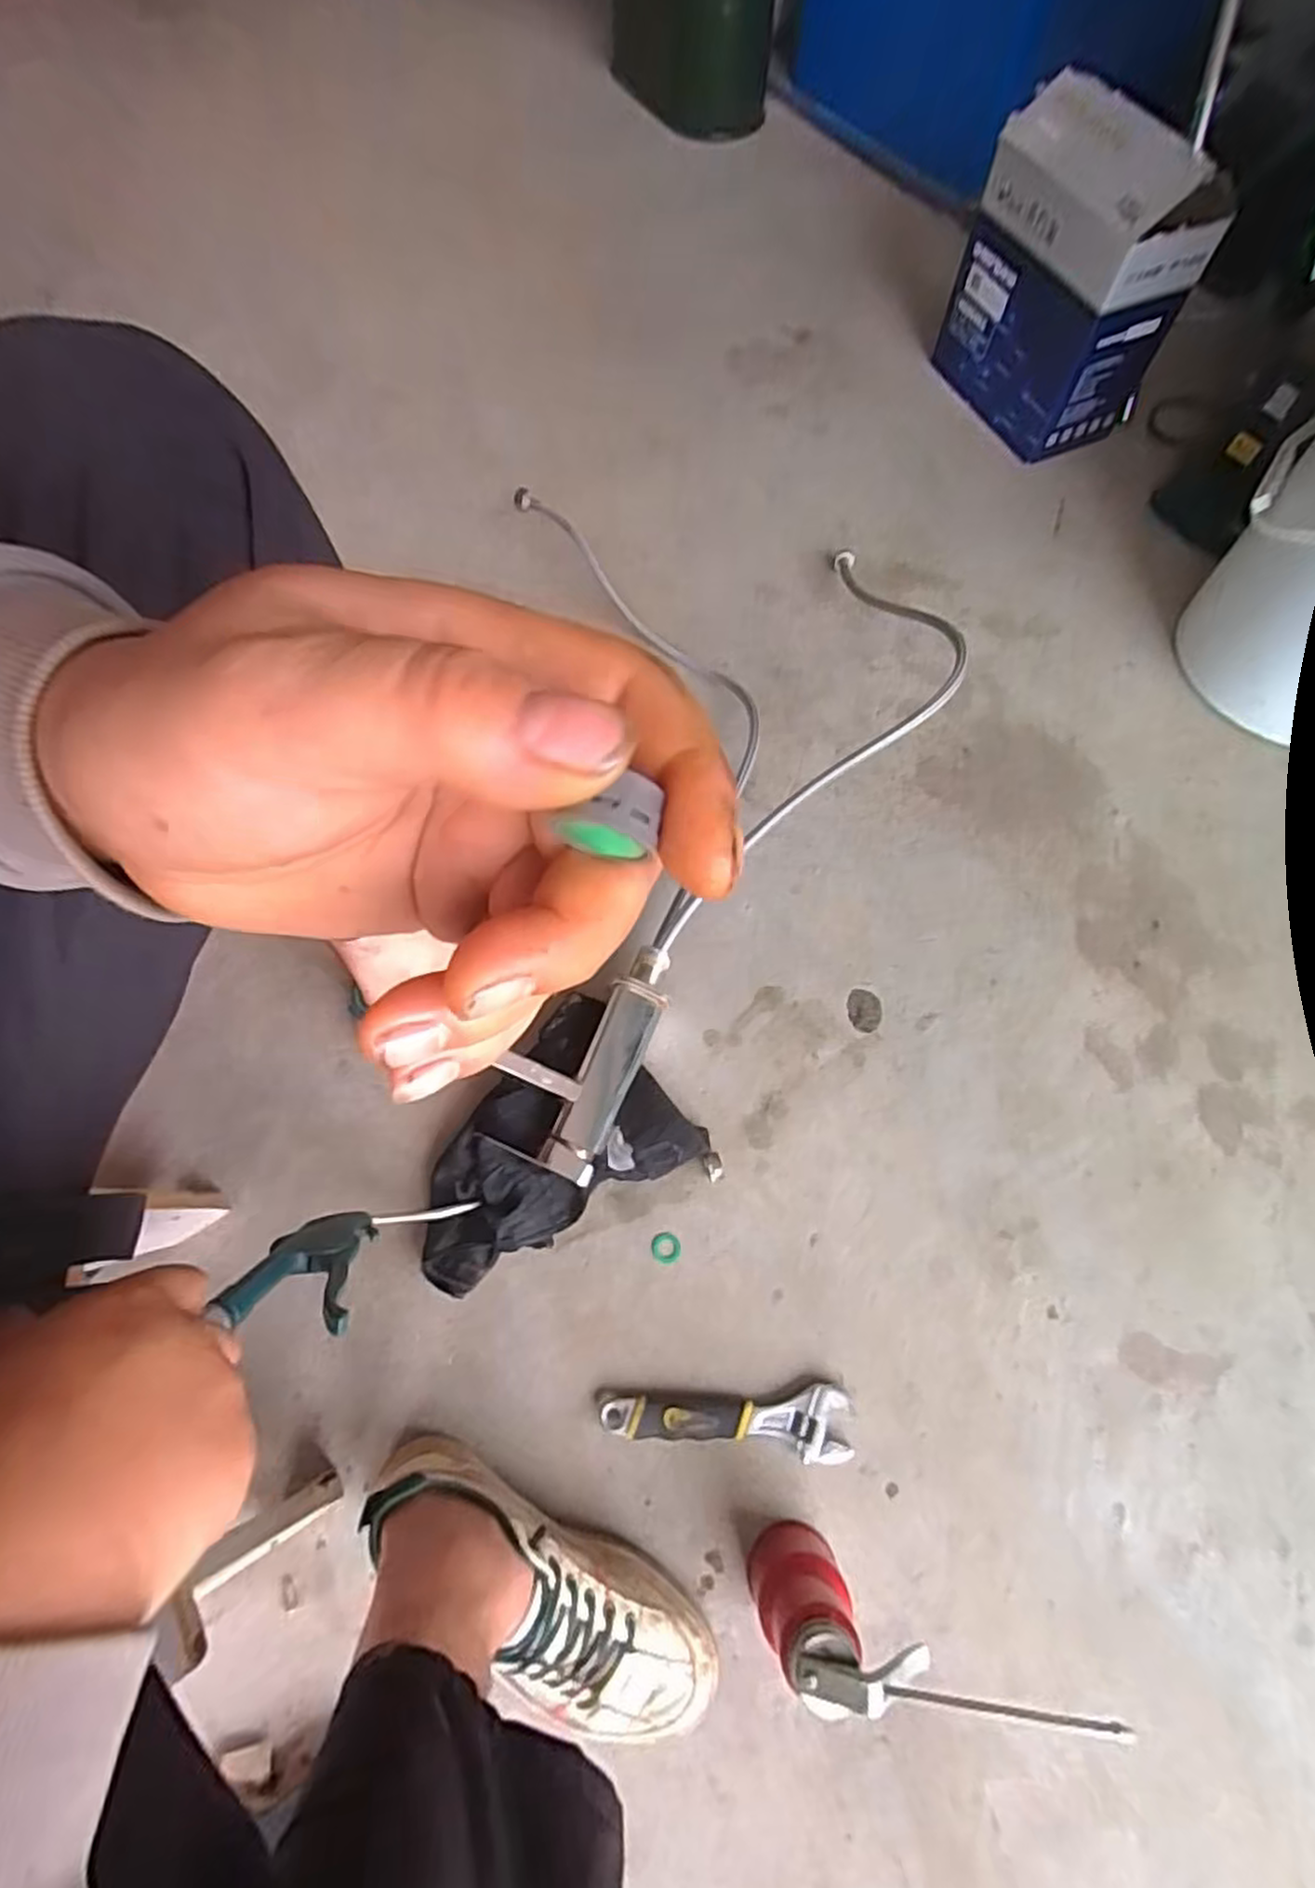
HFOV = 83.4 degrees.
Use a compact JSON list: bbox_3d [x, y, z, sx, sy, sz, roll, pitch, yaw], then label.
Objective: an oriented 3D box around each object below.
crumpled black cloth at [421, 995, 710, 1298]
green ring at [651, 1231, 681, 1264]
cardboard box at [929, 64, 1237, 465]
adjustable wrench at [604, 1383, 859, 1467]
[{"bbox_3d":[-0.101,0.183,0.622,0.251,0.058,0.170,-39,73,-15],"label":"crumpled black cloth"},{"bbox_3d":[0.007,0.256,0.621,0.025,0.004,0.025,0,68,-1],"label":"green ring"},{"bbox_3d":[0.508,-0.828,0.918,0.147,0.277,0.251,-23,70,-10],"label":"cardboard box"},{"bbox_3d":[0.053,0.370,0.571,0.187,0.013,0.049,1,68,0],"label":"adjustable wrench"}]

